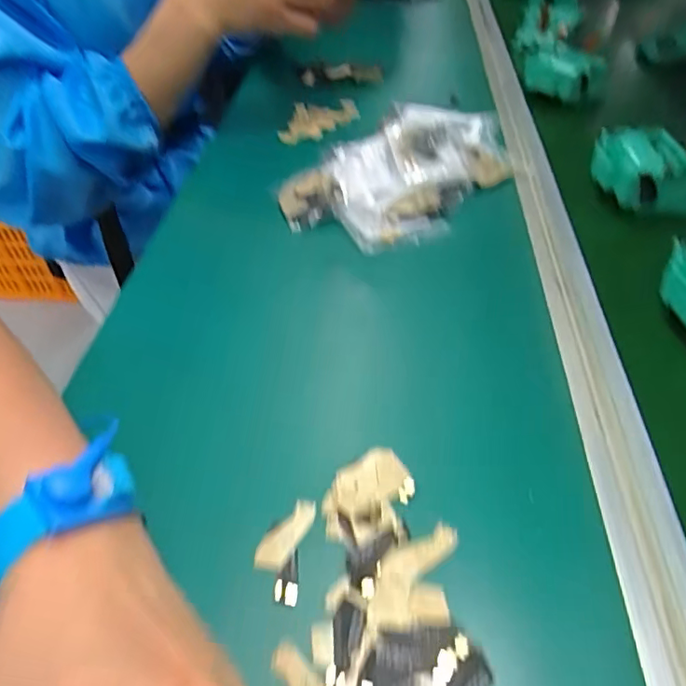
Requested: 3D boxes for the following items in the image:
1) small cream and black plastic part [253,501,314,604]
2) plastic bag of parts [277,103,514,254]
[{"bbox_3d":[-0.029,0.098,0.260,0.023,0.004,0.050,4,45,10],"label":"small cream and black plastic part"},{"bbox_3d":[0.063,-0.161,0.498,0.158,0.035,0.282,26,53,29],"label":"plastic bag of parts"}]

